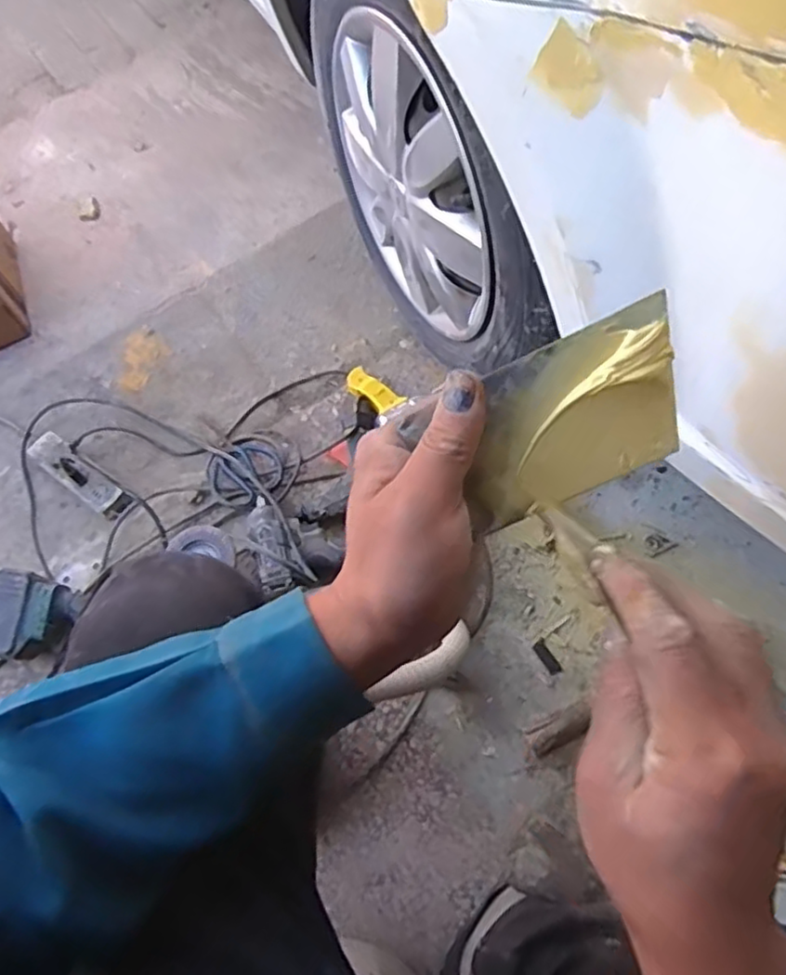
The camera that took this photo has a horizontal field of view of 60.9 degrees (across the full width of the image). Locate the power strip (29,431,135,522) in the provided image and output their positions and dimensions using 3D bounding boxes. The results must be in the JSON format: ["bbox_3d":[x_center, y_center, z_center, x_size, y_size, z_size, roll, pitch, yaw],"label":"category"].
[{"bbox_3d":[-0.474,-0.020,1.003,0.190,0.027,0.049,34,88,17],"label":"power strip"}]

